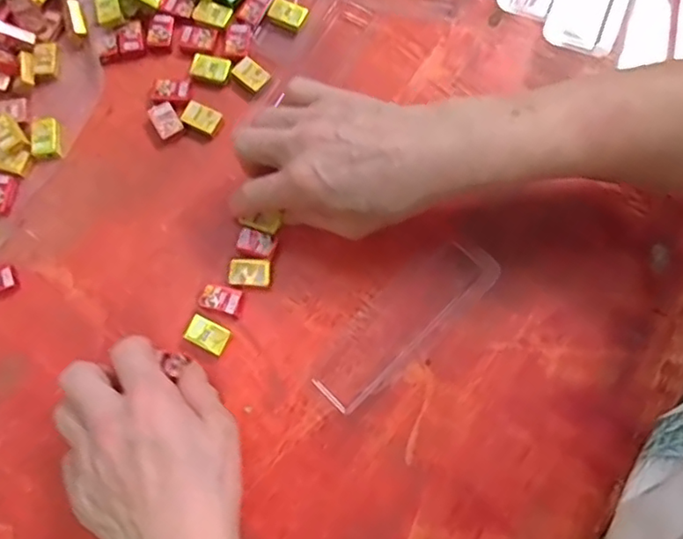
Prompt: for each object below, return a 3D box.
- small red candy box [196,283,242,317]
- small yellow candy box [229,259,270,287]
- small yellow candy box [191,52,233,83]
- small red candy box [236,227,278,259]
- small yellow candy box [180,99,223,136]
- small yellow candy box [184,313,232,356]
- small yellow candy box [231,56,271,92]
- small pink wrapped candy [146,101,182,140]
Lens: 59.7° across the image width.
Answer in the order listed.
[{"bbox_3d":[-0.076,0.018,0.373,0.027,0.005,0.016,17,76,6],"label":"small red candy box"},{"bbox_3d":[-0.058,0.002,0.376,0.025,0.005,0.017,2,75,2],"label":"small yellow candy box"},{"bbox_3d":[-0.091,-0.141,0.415,0.027,0.004,0.019,17,76,6],"label":"small yellow candy box"},{"bbox_3d":[-0.055,-0.017,0.381,0.026,0.004,0.015,17,76,6],"label":"small red candy box"},{"bbox_3d":[-0.096,-0.104,0.406,0.027,0.004,0.018,26,77,8],"label":"small yellow candy box"},{"bbox_3d":[-0.083,0.040,0.366,0.027,0.005,0.017,28,77,8],"label":"small yellow candy box"},{"bbox_3d":[-0.063,-0.136,0.413,0.024,0.004,0.017,39,79,11],"label":"small yellow candy box"},{"bbox_3d":[-0.120,-0.102,0.407,0.017,0.005,0.025,-28,76,-6],"label":"small pink wrapped candy"}]

